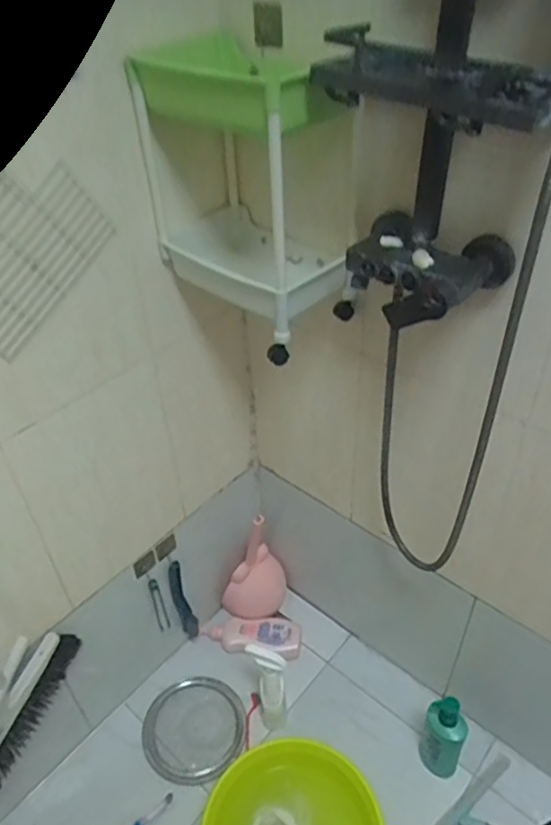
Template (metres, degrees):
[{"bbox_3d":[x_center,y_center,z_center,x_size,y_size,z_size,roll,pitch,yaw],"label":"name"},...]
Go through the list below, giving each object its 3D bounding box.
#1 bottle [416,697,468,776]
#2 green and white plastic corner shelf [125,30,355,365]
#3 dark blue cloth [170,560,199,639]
[{"bbox_3d":[0.372,0.718,1.341,0.099,0.268,0.066,17,44,22],"label":"bottle"},{"bbox_3d":[-0.039,-0.347,0.991,0.335,0.419,0.232,28,49,31],"label":"green and white plastic corner shelf"},{"bbox_3d":[-0.239,0.490,1.565,0.047,0.292,0.032,-13,41,-12],"label":"dark blue cloth"}]

